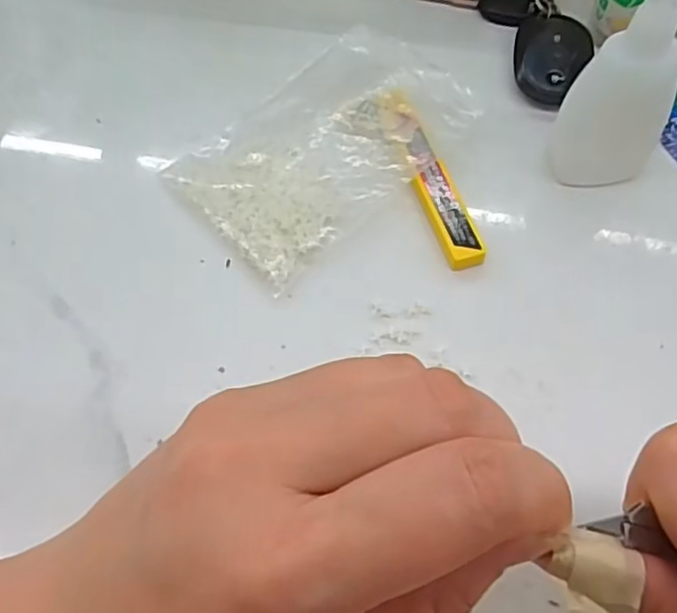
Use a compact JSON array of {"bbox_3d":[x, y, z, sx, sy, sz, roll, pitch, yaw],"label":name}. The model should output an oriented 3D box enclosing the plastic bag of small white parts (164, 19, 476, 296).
[{"bbox_3d":[-0.007,-0.075,0.290,0.126,0.023,0.083,-40,67,-18],"label":"plastic bag of small white parts"}]

